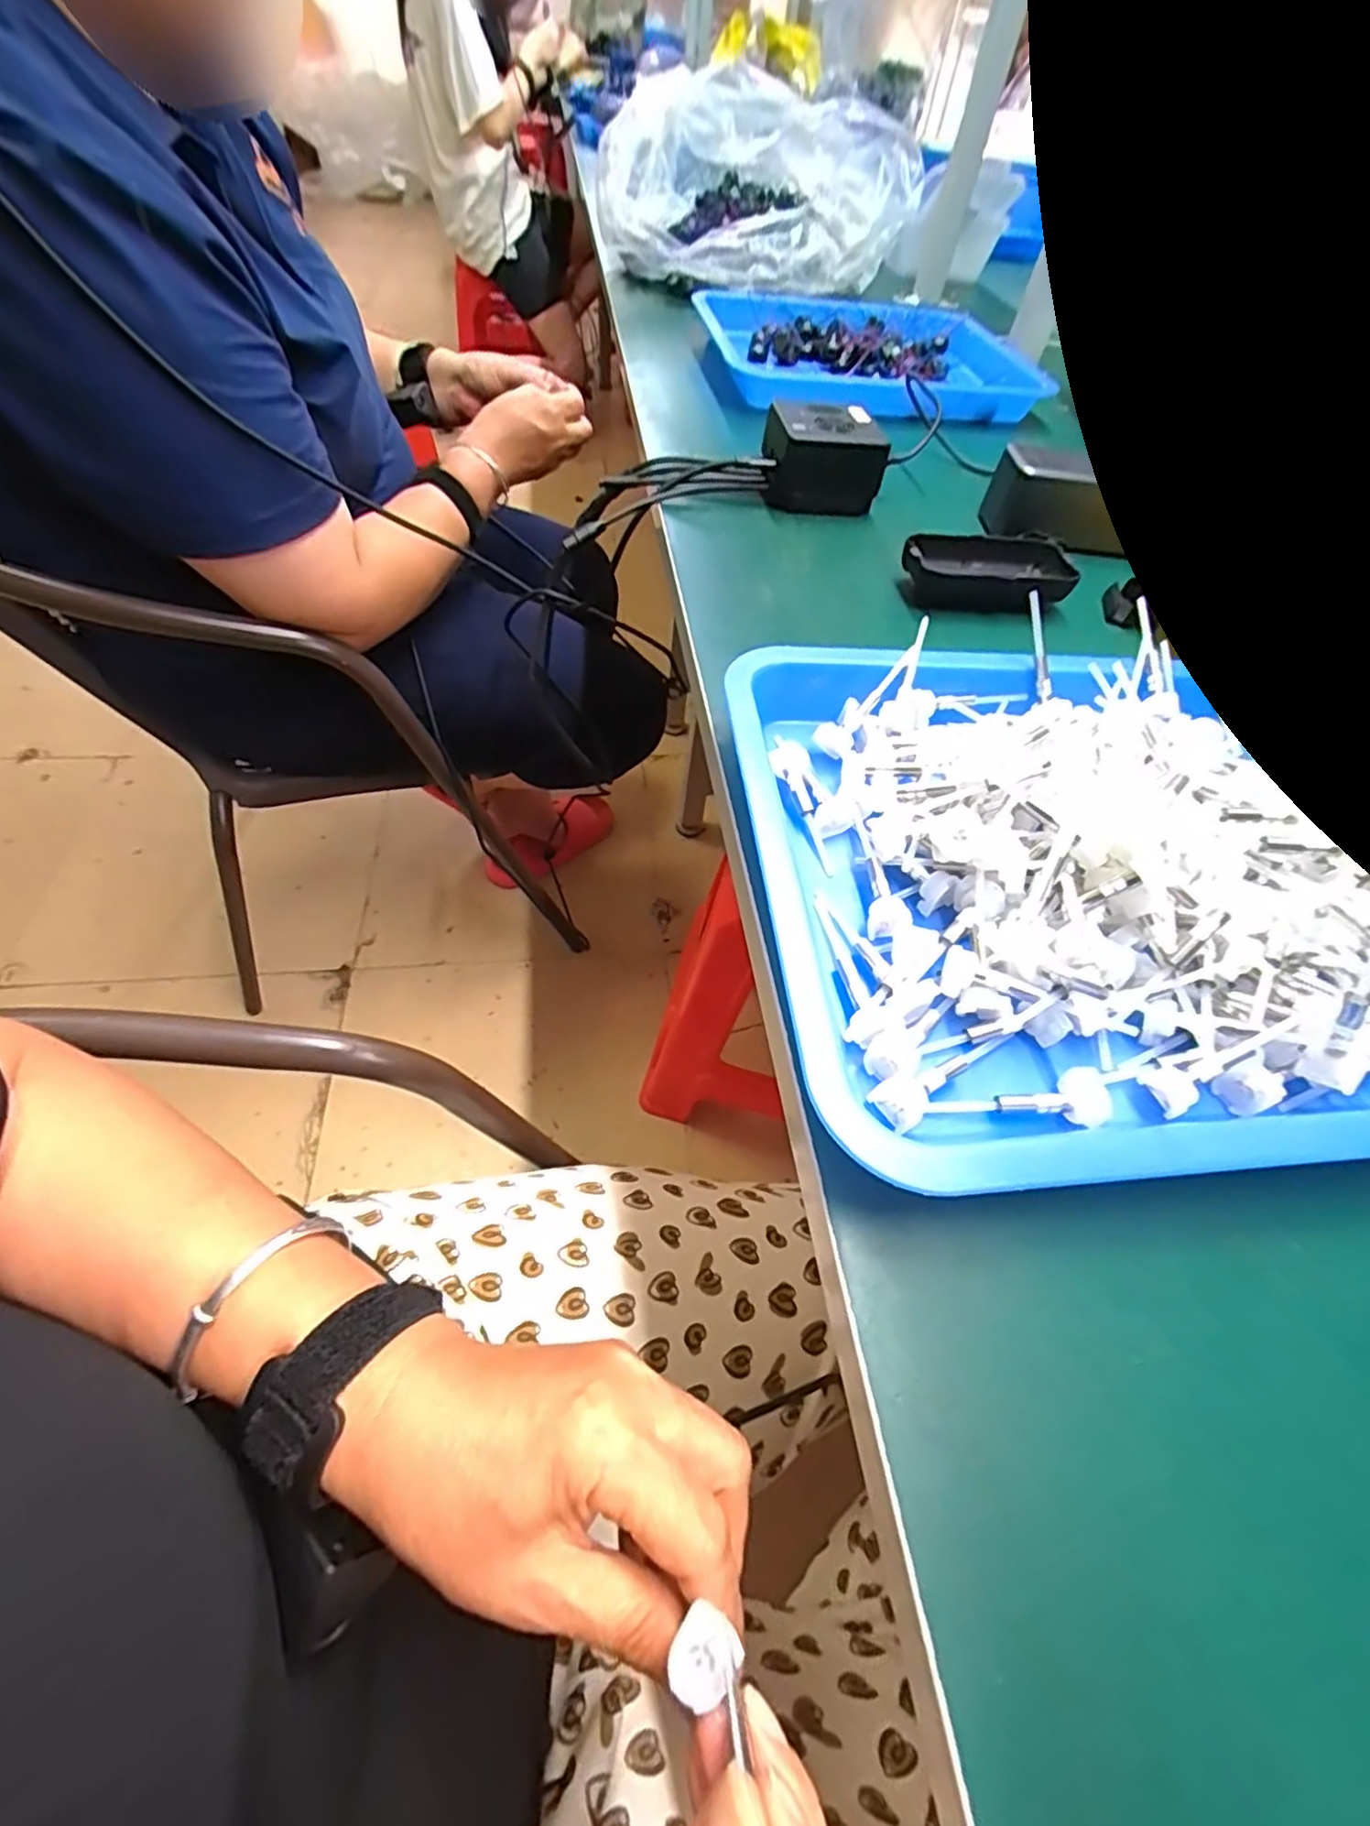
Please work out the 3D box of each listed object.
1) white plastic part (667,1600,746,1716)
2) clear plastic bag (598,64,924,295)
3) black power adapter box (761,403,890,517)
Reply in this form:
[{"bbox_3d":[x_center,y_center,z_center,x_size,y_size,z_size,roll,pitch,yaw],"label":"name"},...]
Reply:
[{"bbox_3d":[0.006,0.202,0.178,0.017,0.004,0.019,31,56,19],"label":"white plastic part"},{"bbox_3d":[0.078,-0.904,0.823,0.369,0.152,0.247,-3,55,-8],"label":"clear plastic bag"},{"bbox_3d":[0.102,-0.346,0.501,0.084,0.053,0.065,-3,55,-9],"label":"black power adapter box"}]

